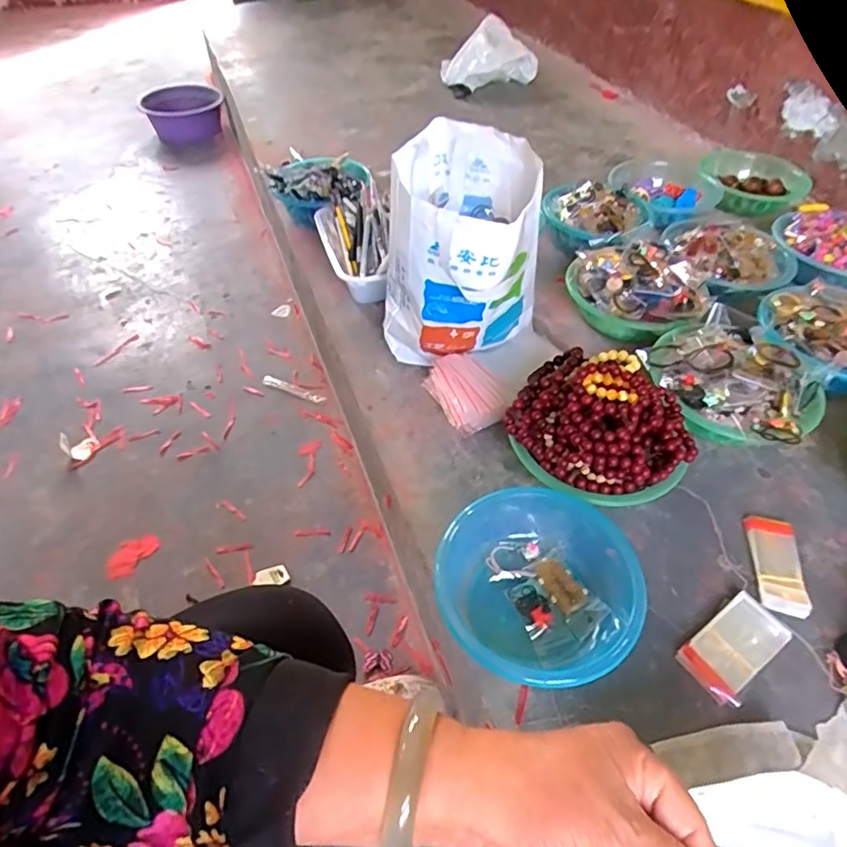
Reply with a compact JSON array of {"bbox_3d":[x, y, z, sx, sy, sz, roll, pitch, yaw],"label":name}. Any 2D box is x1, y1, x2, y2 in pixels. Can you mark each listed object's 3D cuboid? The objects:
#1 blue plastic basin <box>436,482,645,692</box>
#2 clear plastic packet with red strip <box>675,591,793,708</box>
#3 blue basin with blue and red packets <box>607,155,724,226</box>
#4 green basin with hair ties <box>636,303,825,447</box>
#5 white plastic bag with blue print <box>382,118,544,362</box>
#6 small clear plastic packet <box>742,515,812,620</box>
[{"bbox_3d":[0.142,0.172,0.649,0.218,0.071,0.249,32,56,23],"label":"blue plastic basin"},{"bbox_3d":[0.350,0.250,0.622,0.129,0.021,0.069,-30,57,-25],"label":"clear plastic packet with red strip"},{"bbox_3d":[0.520,-0.517,1.205,0.190,0.079,0.178,-19,52,-17],"label":"blue basin with blue and red packets"},{"bbox_3d":[0.463,-0.057,0.831,0.219,0.101,0.227,1,49,-1],"label":"green basin with hair ties"},{"bbox_3d":[0.059,-0.236,0.839,0.224,0.315,0.233,10,49,8],"label":"white plastic bag with blue print"},{"bbox_3d":[0.440,0.174,0.690,0.053,0.014,0.129,12,50,8],"label":"small clear plastic packet"}]

